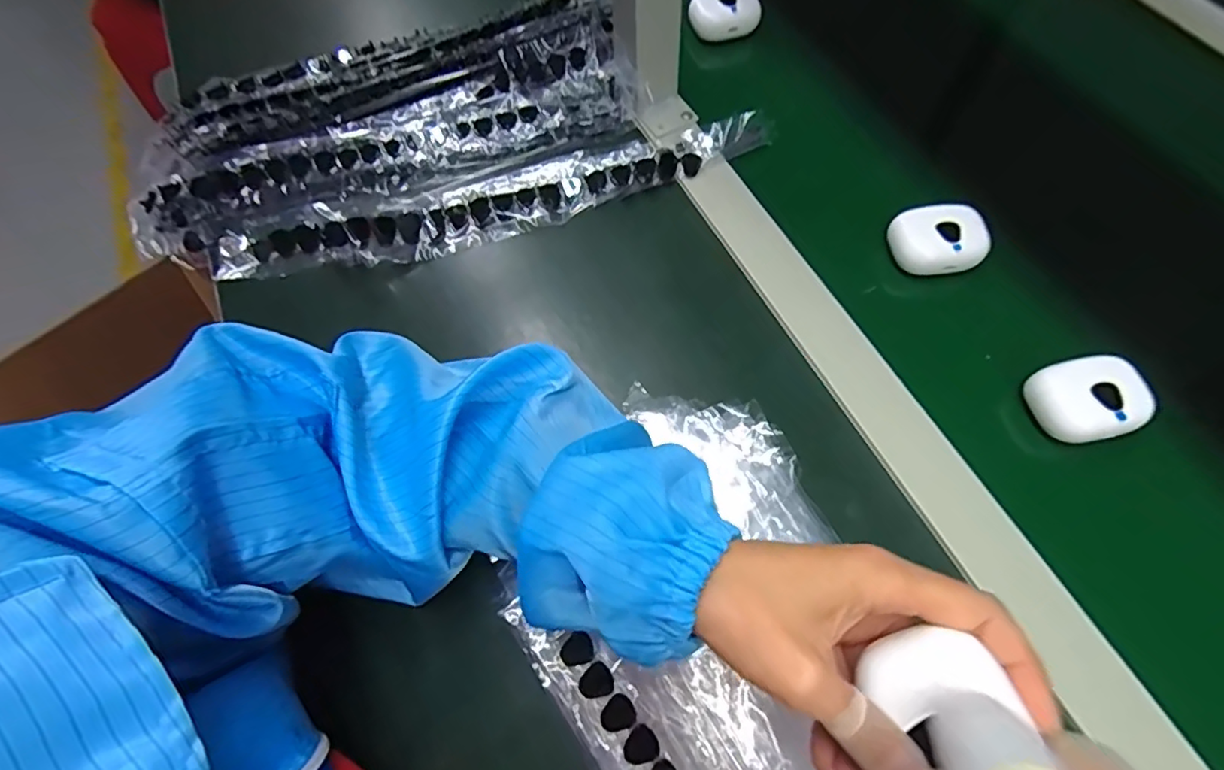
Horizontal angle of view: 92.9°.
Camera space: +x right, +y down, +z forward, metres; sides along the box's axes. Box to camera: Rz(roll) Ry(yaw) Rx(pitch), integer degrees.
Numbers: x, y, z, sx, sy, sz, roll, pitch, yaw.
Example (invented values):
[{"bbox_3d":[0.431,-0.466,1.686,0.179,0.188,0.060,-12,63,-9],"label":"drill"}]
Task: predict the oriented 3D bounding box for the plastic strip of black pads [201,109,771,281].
[{"bbox_3d":[-0.088,-0.145,0.436,0.427,0.021,0.067,-14,63,-2],"label":"plastic strip of black pads"}]

